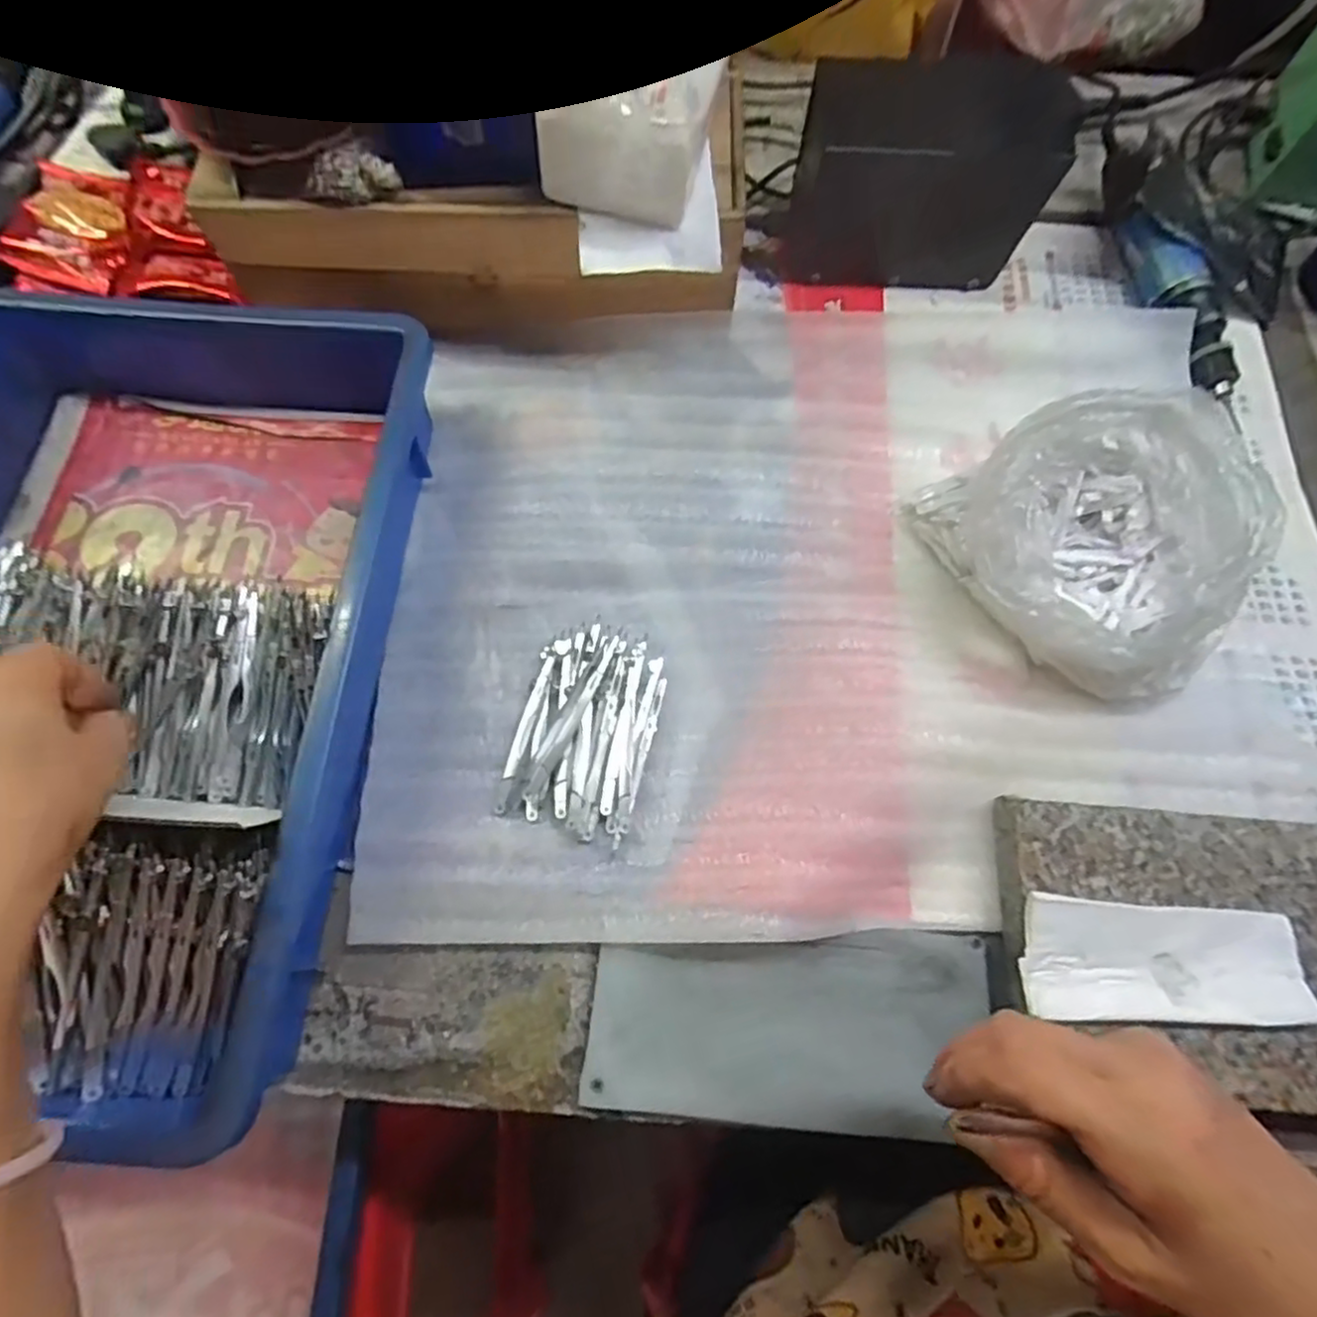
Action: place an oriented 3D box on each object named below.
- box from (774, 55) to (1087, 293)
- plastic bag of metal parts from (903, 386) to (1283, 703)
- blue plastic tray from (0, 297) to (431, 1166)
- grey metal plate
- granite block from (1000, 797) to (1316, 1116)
[{"bbox_3d":[0.188,-0.341,0.496,0.179,0.100,0.091,6,70,3],"label":"box"},{"bbox_3d":[0.248,-0.057,0.395,0.161,0.092,0.151,-4,70,-1],"label":"plastic bag of metal parts"},{"bbox_3d":[-0.301,-0.009,0.372,0.304,0.087,0.435,3,70,1],"label":"blue plastic tray"},{"bbox_3d":[0.065,0.180,0.341,0.194,0.009,0.085,2,68,0],"label":"grey metal plate"},{"bbox_3d":[0.296,0.146,0.343,0.240,0.027,0.129,5,70,2],"label":"granite block"}]

